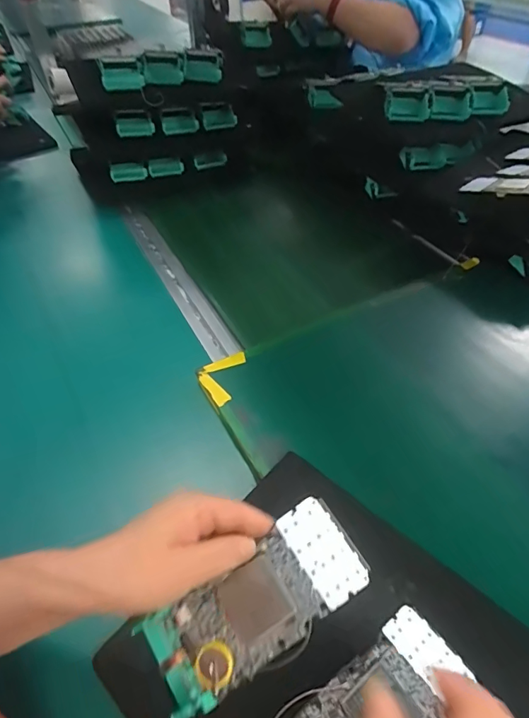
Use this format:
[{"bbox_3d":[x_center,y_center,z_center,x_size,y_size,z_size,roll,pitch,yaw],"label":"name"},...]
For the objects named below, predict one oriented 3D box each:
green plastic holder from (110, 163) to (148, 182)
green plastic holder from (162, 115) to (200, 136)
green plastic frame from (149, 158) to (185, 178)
[{"bbox_3d":[-0.265,-0.365,0.879,0.068,0.035,0.008,-18,49,-15],"label":"green plastic holder"},{"bbox_3d":[-0.161,-0.449,0.859,0.070,0.031,0.011,-22,50,-18],"label":"green plastic holder"},{"bbox_3d":[-0.196,-0.382,0.898,0.067,0.034,0.011,-8,47,-6],"label":"green plastic frame"}]

